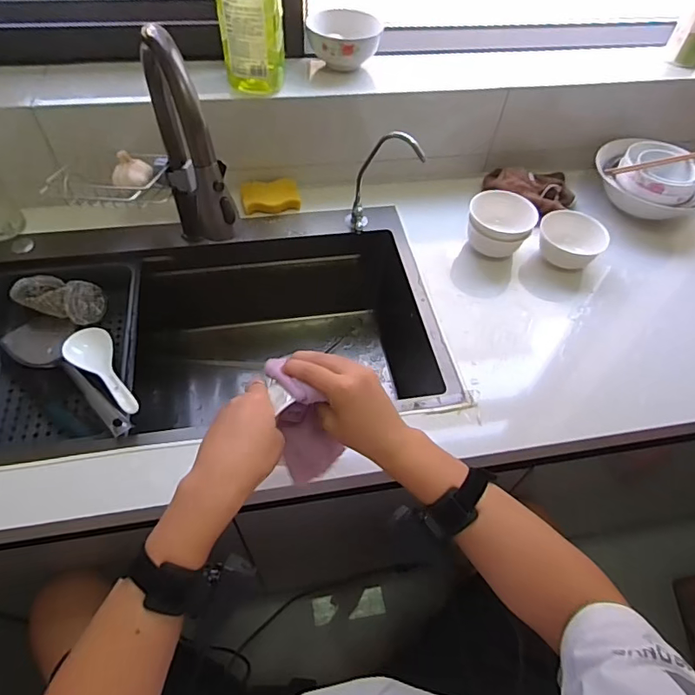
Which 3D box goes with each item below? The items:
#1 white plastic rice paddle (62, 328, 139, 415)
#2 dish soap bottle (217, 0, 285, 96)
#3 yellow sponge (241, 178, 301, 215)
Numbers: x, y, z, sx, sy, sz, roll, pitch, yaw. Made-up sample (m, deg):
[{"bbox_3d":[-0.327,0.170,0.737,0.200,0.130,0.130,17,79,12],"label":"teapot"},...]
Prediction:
[{"bbox_3d":[-0.374,0.032,0.737,0.068,0.027,0.237,-33,42,-24],"label":"white plastic rice paddle"},{"bbox_3d":[-0.149,-0.536,0.742,0.094,0.266,0.058,5,54,1],"label":"dish soap bottle"},{"bbox_3d":[-0.147,-0.290,0.926,0.108,0.017,0.082,-9,55,-10],"label":"yellow sponge"}]

